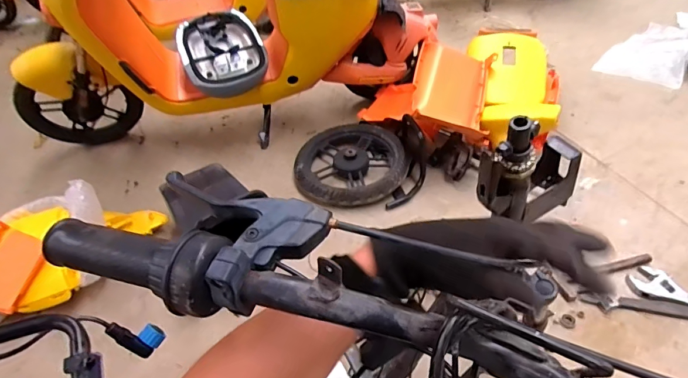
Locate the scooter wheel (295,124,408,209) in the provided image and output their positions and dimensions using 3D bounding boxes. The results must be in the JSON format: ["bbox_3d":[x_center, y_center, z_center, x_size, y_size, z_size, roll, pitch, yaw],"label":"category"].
[{"bbox_3d":[0.025,-0.083,1.378,0.353,0.077,0.369,-1,43,1],"label":"scooter wheel"}]

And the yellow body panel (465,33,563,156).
[{"bbox_3d":[0.617,-0.382,1.460,0.286,0.131,0.562,7,45,7],"label":"yellow body panel"}]

